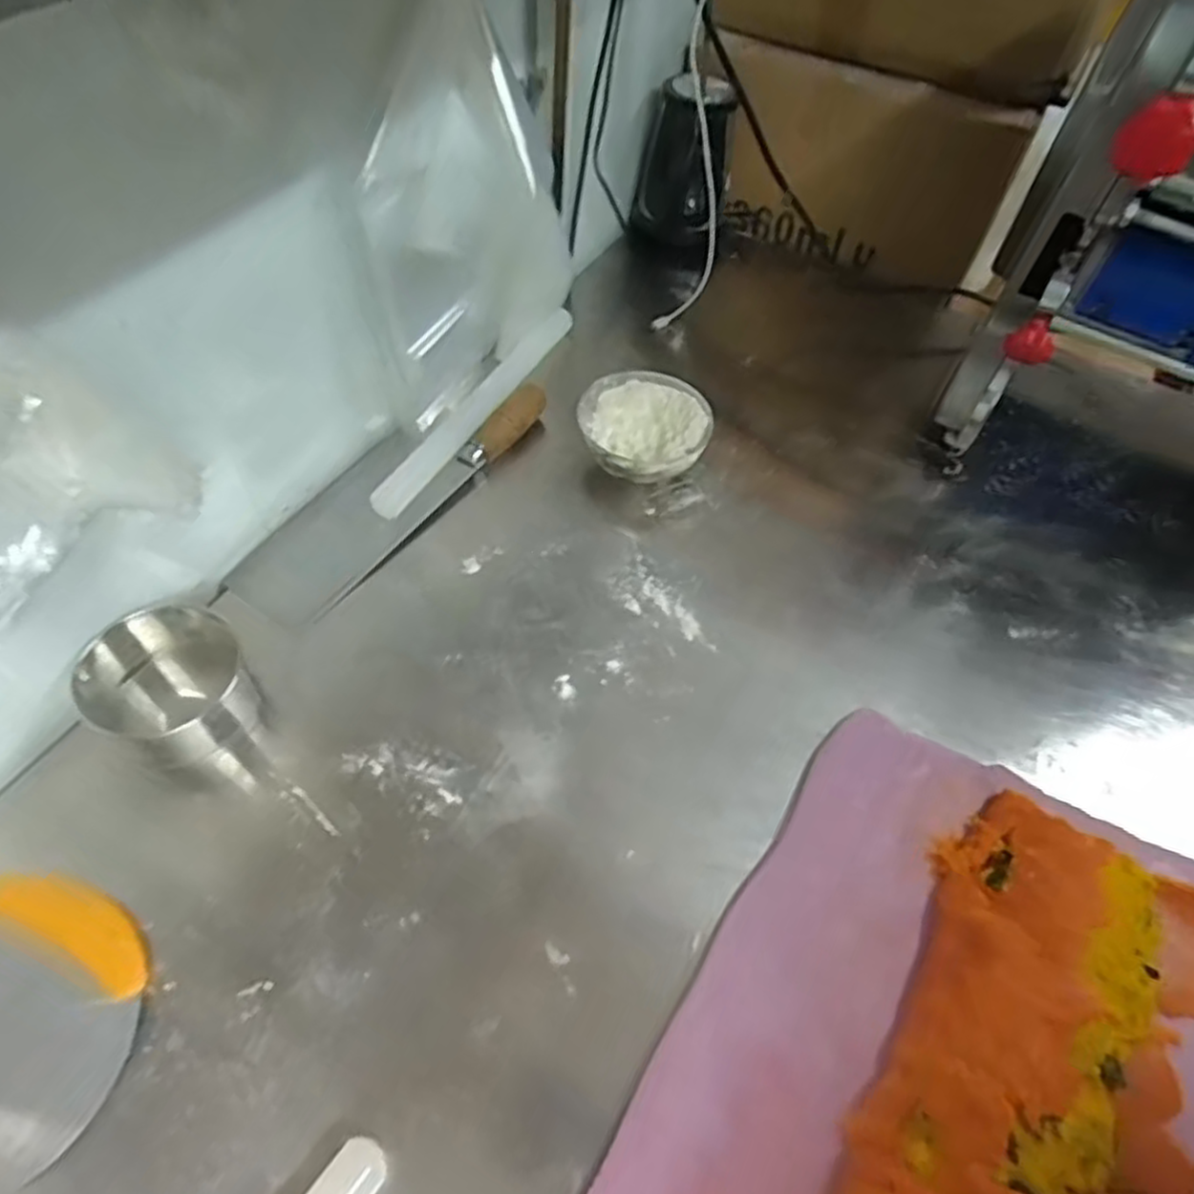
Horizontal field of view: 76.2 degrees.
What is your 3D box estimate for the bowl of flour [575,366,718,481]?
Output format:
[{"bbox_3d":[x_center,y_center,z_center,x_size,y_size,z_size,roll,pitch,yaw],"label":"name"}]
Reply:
[{"bbox_3d":[0.044,-0.145,0.686,0.109,0.053,0.128,-8,56,-10],"label":"bowl of flour"}]

